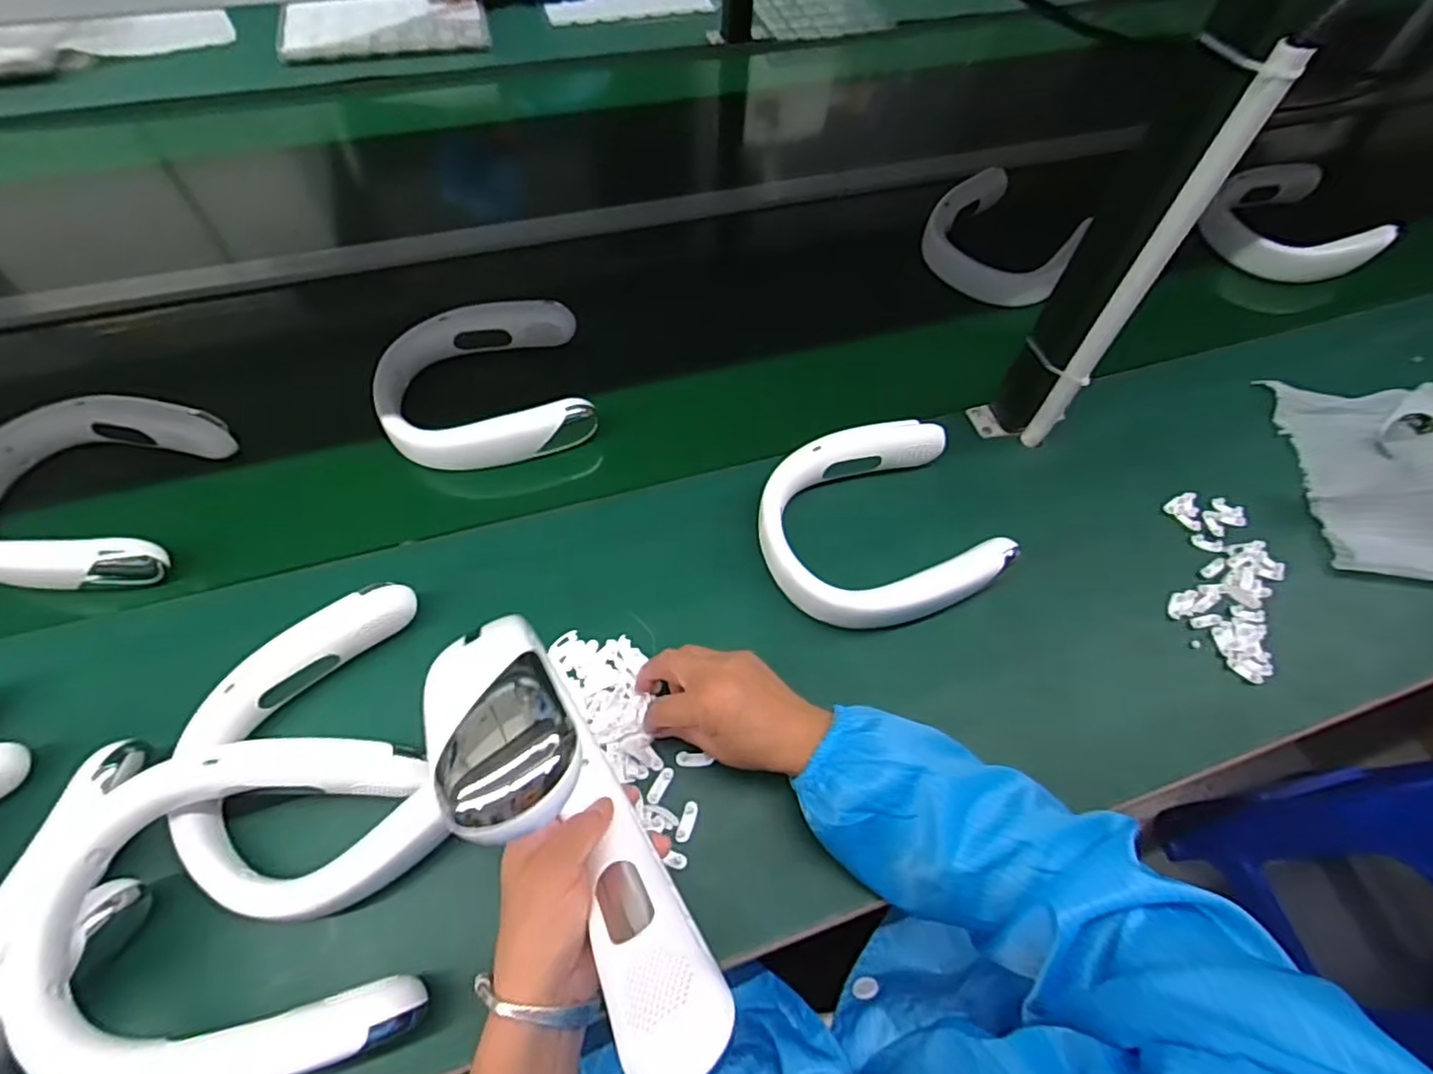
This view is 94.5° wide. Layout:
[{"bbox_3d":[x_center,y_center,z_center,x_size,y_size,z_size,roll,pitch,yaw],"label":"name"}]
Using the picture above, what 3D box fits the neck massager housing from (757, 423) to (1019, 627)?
[{"bbox_3d":[0.149,-0.015,0.607,0.219,0.039,0.193,-19,63,-15],"label":"neck massager housing"}]

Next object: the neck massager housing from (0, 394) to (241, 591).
[{"bbox_3d":[-0.595,-0.048,0.612,0.223,0.052,0.202,6,59,-1],"label":"neck massager housing"}]

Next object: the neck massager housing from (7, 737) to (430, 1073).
[{"bbox_3d":[-0.296,0.216,0.410,0.204,0.075,0.209,-10,61,-10],"label":"neck massager housing"}]

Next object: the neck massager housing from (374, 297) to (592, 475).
[{"bbox_3d":[-0.245,-0.164,0.700,0.206,0.042,0.194,-12,61,-11],"label":"neck massager housing"}]

